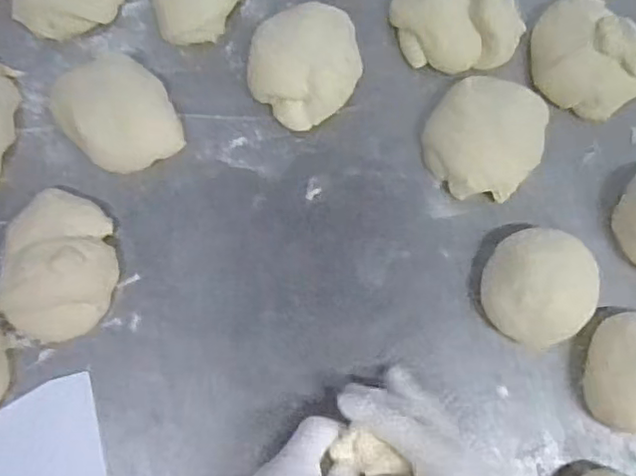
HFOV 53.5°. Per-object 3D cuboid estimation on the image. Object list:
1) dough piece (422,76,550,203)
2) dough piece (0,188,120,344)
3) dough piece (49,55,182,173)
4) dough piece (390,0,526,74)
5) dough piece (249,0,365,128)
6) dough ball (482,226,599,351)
[{"bbox_3d":[0.148,-0.089,0.551,0.095,0.048,0.108,34,75,5],"label":"dough piece"},{"bbox_3d":[-0.217,0.022,0.522,0.097,0.039,0.121,16,77,3],"label":"dough piece"},{"bbox_3d":[-0.179,-0.112,0.559,0.092,0.037,0.117,-39,80,-9],"label":"dough piece"},{"bbox_3d":[0.129,-0.204,0.585,0.109,0.043,0.116,-37,81,-13],"label":"dough piece"},{"bbox_3d":[-0.008,-0.160,0.570,0.108,0.032,0.093,-40,81,-13],"label":"dough piece"},{"bbox_3d":[0.180,0.039,0.515,0.091,0.057,0.090,1,75,-4],"label":"dough ball"}]

